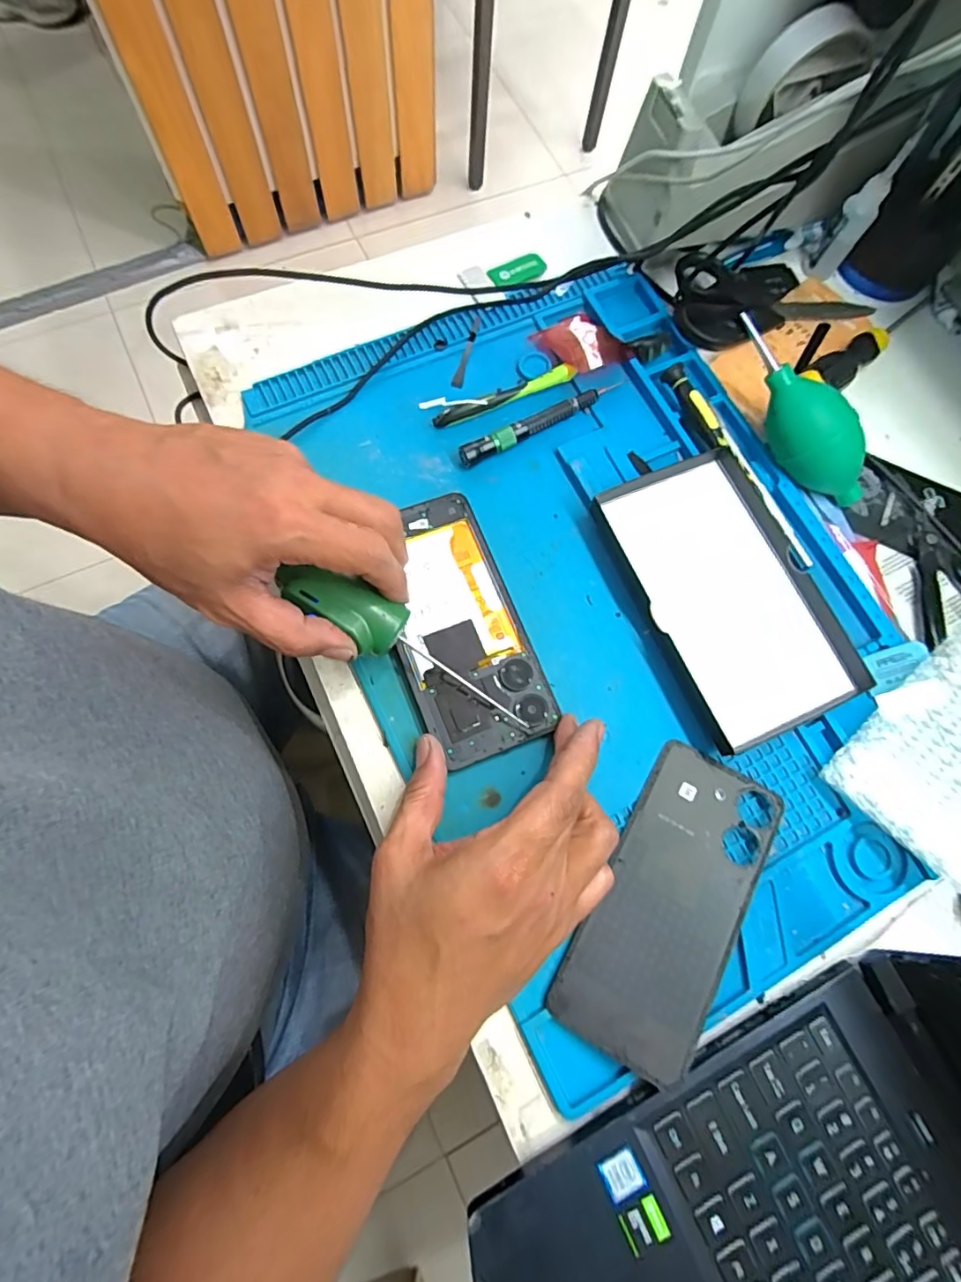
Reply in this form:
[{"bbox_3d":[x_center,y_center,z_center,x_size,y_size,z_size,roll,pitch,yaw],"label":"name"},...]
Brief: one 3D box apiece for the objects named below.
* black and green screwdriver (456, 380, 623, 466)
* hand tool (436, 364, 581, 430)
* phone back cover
[{"bbox_3d":[0.043,-0.153,0.383,0.125,0.013,0.011,-28,76,-10],"label":"black and green screwdriver"},{"bbox_3d":[0.017,-0.172,0.387,0.106,0.012,0.012,-23,76,-8],"label":"hand tool"},{"bbox_3d":[0.107,0.143,0.305,0.074,0.004,0.162,29,71,11],"label":"phone back cover"}]

